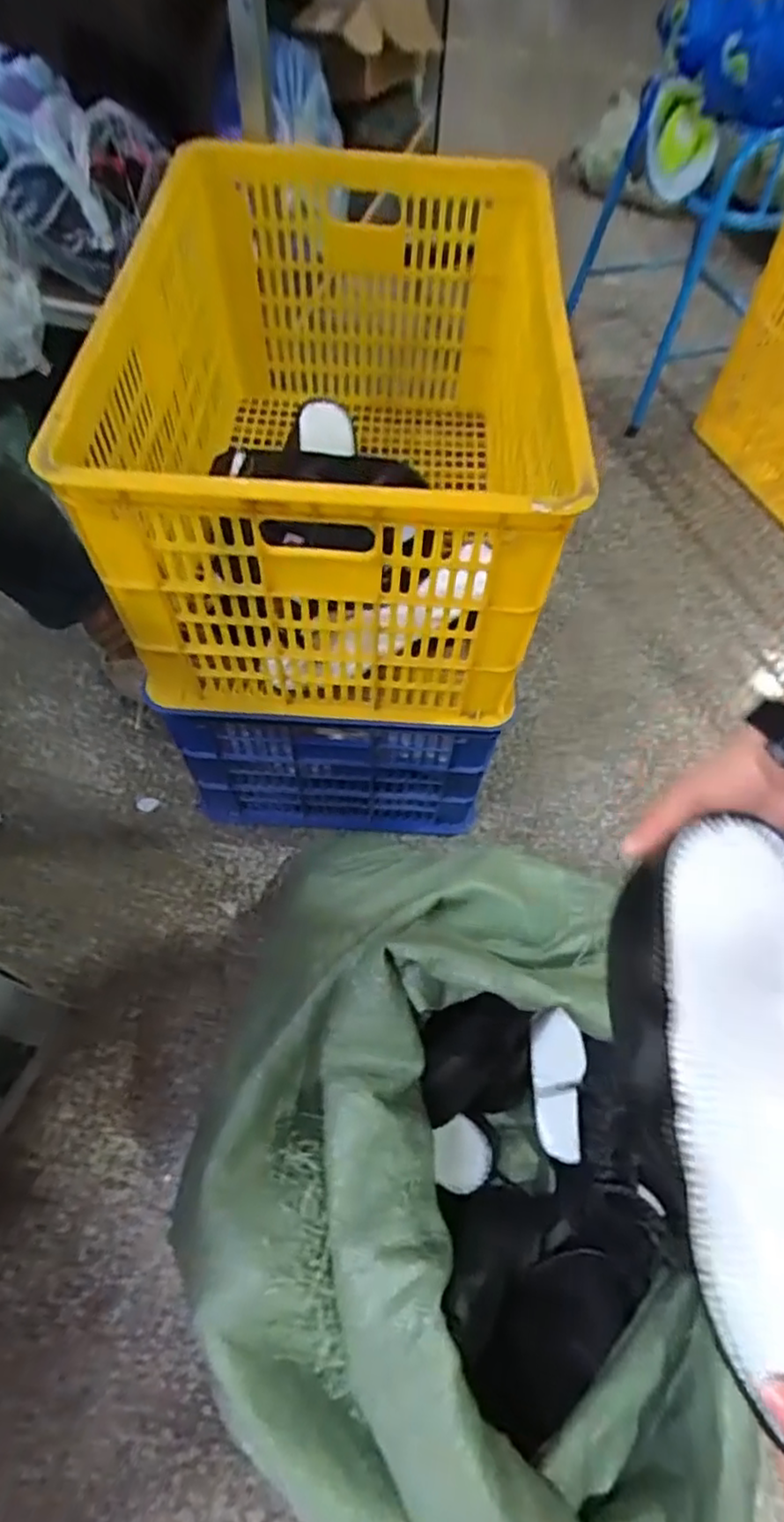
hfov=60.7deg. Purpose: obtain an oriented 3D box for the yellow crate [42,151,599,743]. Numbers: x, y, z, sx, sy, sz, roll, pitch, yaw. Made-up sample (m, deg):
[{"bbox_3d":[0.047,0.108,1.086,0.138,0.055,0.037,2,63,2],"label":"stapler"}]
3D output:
[{"bbox_3d":[-0.039,-0.398,0.772,0.447,0.308,0.669,4,61,0],"label":"yellow crate"}]

